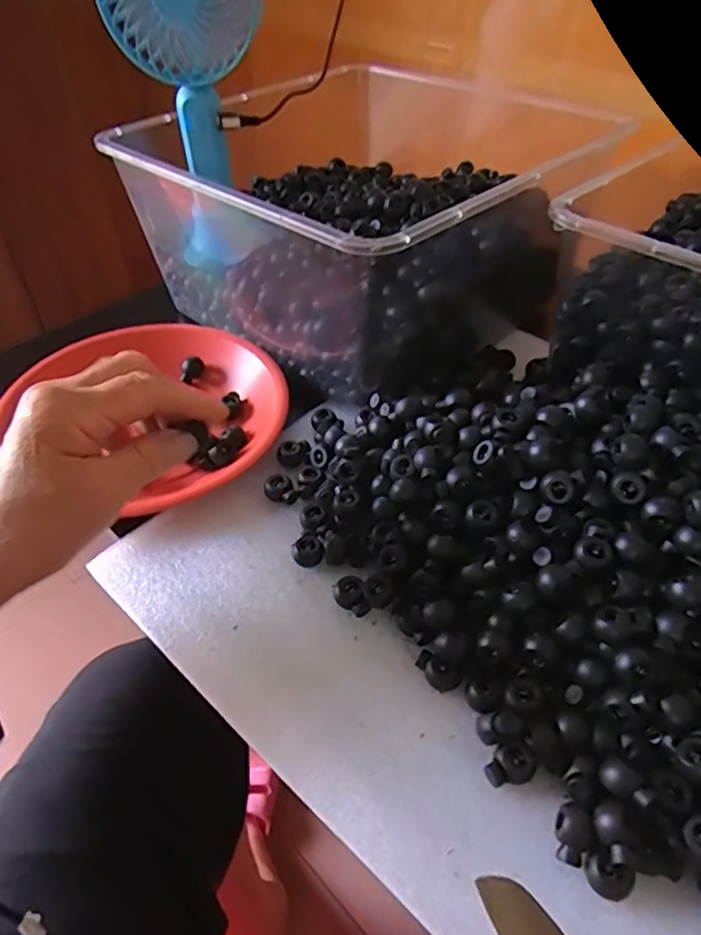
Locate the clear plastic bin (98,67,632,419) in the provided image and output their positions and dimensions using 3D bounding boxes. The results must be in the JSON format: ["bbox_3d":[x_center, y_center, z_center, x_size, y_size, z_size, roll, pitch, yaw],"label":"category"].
[{"bbox_3d":[0.017,-0.209,0.500,0.308,0.135,0.299,-33,55,-27],"label":"clear plastic bin"}]

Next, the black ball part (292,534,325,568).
[{"bbox_3d":[-0.024,0.048,0.351,0.016,0.011,0.016,0,47,0],"label":"black ball part"}]

